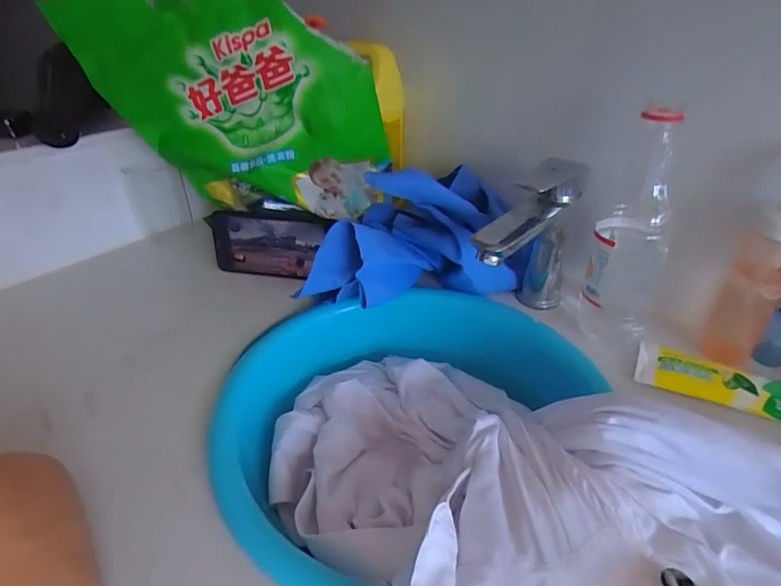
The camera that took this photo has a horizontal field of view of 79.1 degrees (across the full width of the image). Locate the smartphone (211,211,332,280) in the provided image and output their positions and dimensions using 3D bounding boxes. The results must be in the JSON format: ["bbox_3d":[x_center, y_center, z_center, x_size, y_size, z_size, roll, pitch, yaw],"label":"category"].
[{"bbox_3d":[-0.150,-0.057,0.577,0.148,0.076,0.012,7,26,11],"label":"smartphone"}]

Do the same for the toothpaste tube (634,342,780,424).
[{"bbox_3d":[0.322,0.082,0.397,0.204,0.028,0.051,14,36,21],"label":"toothpaste tube"}]

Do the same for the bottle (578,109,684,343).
[{"bbox_3d":[0.226,-0.053,0.442,0.069,0.216,0.056,18,38,26],"label":"bottle"}]

